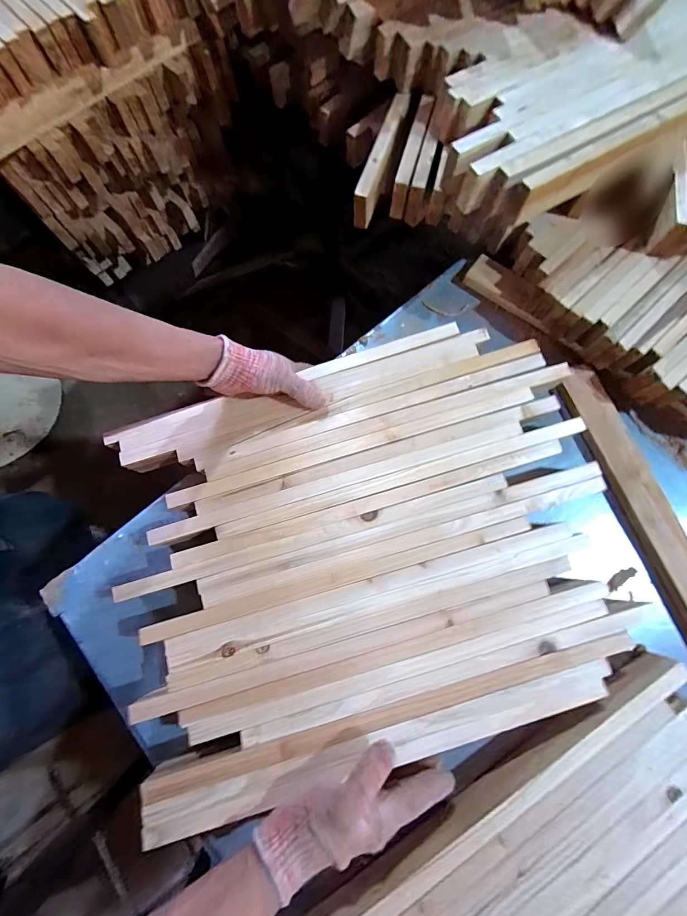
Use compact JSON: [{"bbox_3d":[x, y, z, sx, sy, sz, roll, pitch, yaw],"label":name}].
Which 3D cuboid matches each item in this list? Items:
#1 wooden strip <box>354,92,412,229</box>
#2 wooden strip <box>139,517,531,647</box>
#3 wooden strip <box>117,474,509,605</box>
[{"bbox_3d":[0.054,-0.422,0.501,0.024,0.049,0.195,16,77,4],"label":"wooden strip"},{"bbox_3d":[-0.003,0.141,0.419,0.461,0.015,0.021,-14,77,-5],"label":"wooden strip"},{"bbox_3d":[-0.031,0.094,0.429,0.475,0.012,0.019,-15,77,-5],"label":"wooden strip"}]

